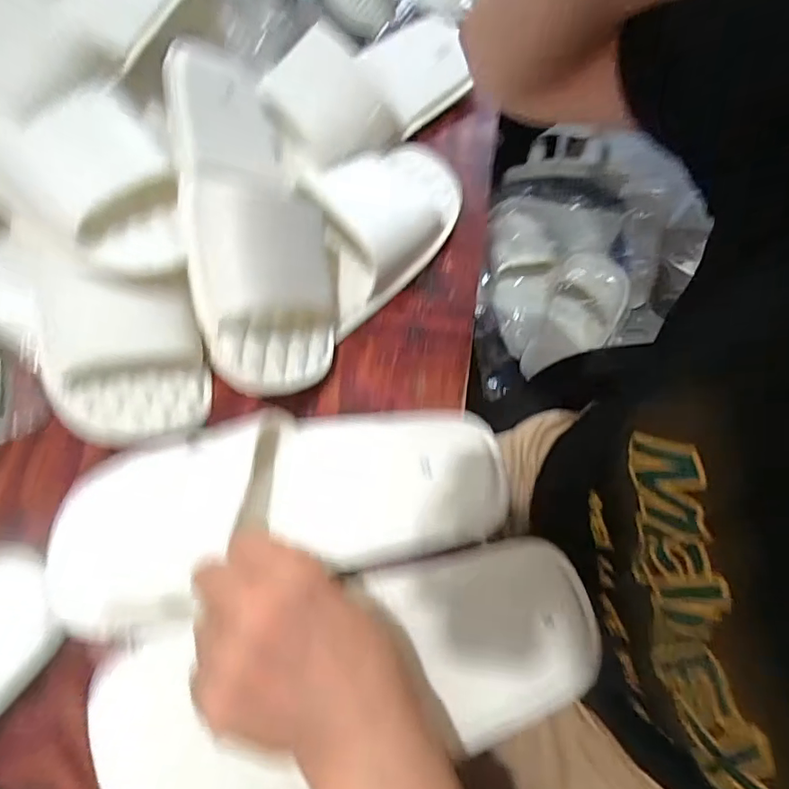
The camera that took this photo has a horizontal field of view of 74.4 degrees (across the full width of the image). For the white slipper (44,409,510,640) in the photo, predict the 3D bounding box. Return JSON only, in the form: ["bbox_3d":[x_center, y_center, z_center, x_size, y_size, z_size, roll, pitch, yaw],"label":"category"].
[{"bbox_3d":[-0.071,0.062,0.310,0.271,0.040,0.105,-11,67,-3],"label":"white slipper"}]

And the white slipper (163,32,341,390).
[{"bbox_3d":[-0.086,-0.117,0.334,0.095,0.052,0.230,-6,82,-43],"label":"white slipper"}]

